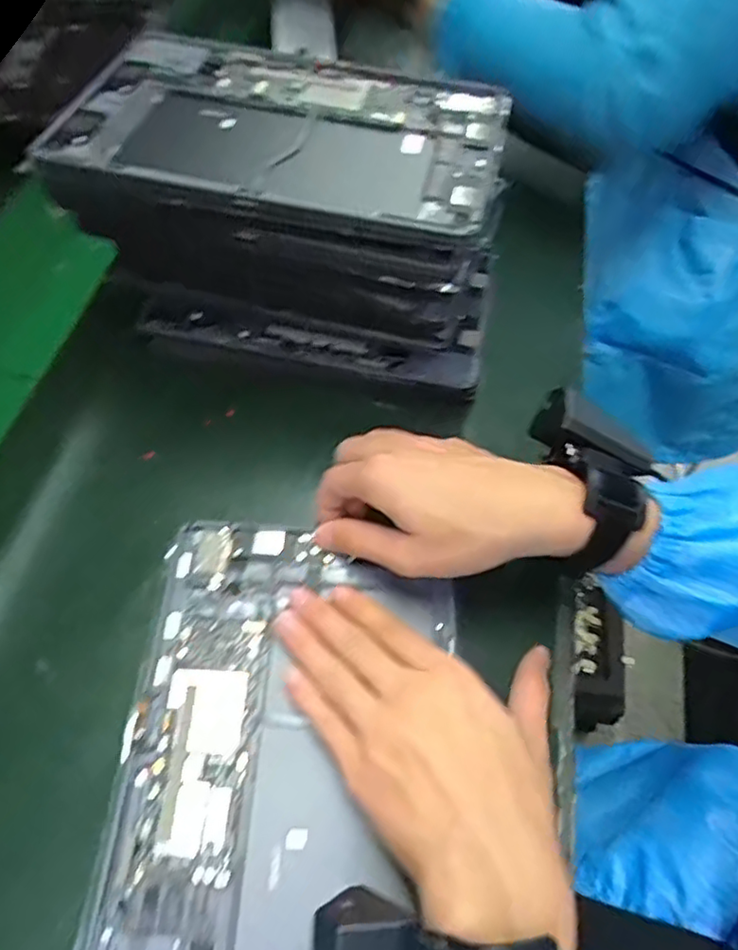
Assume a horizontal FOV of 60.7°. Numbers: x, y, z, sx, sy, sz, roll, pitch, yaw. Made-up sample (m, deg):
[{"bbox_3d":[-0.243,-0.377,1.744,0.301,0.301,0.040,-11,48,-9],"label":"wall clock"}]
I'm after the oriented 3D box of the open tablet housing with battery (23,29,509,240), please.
[{"bbox_3d":[-0.050,-0.219,0.393,0.260,0.015,0.171,11,58,6],"label":"open tablet housing with battery"}]

